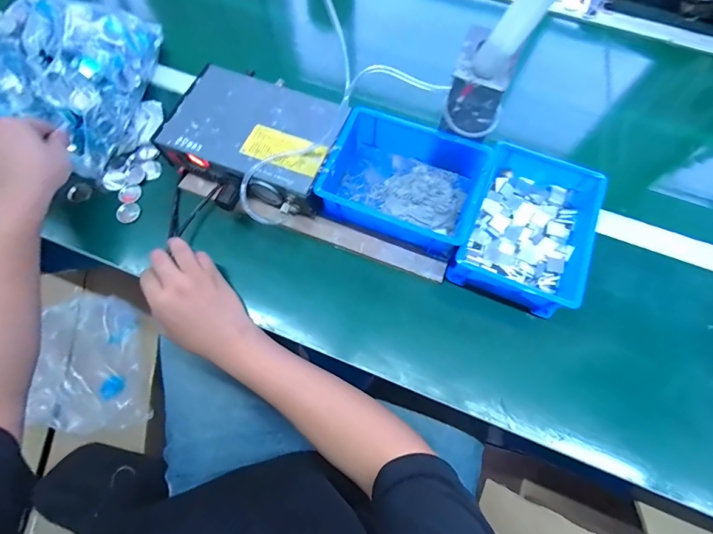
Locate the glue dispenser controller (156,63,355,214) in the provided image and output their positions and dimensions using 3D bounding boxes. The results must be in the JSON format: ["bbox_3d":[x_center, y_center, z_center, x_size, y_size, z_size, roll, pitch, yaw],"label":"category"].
[{"bbox_3d":[-0.148,-0.176,0.510,0.233,0.077,0.179,21,70,7],"label":"glue dispenser controller"}]

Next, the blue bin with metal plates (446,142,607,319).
[{"bbox_3d":[0.225,-0.054,0.475,0.152,0.071,0.199,22,70,8],"label":"blue bin with metal plates"}]

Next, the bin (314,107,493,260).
[{"bbox_3d":[0.062,-0.116,0.488,0.200,0.076,0.151,19,70,7],"label":"bin"}]

